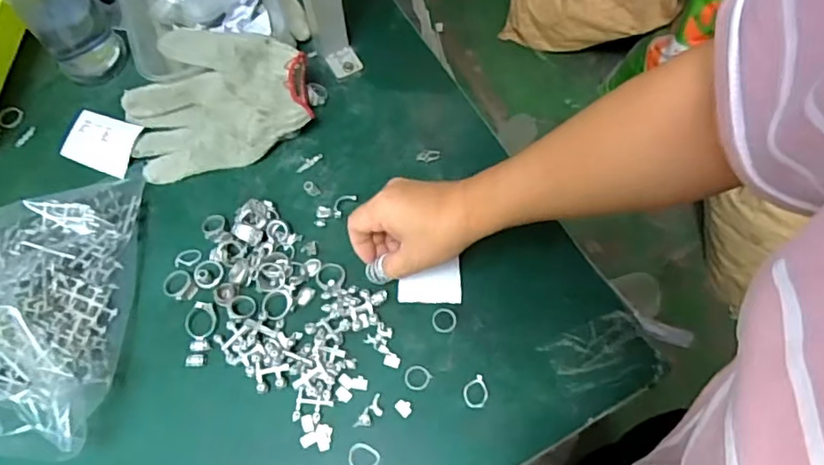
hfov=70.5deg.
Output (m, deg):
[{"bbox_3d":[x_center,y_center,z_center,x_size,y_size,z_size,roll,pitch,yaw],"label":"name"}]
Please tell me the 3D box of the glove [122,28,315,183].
[{"bbox_3d":[-0.188,-0.129,0.555,0.178,0.064,0.119,-16,66,-7],"label":"glove"}]

